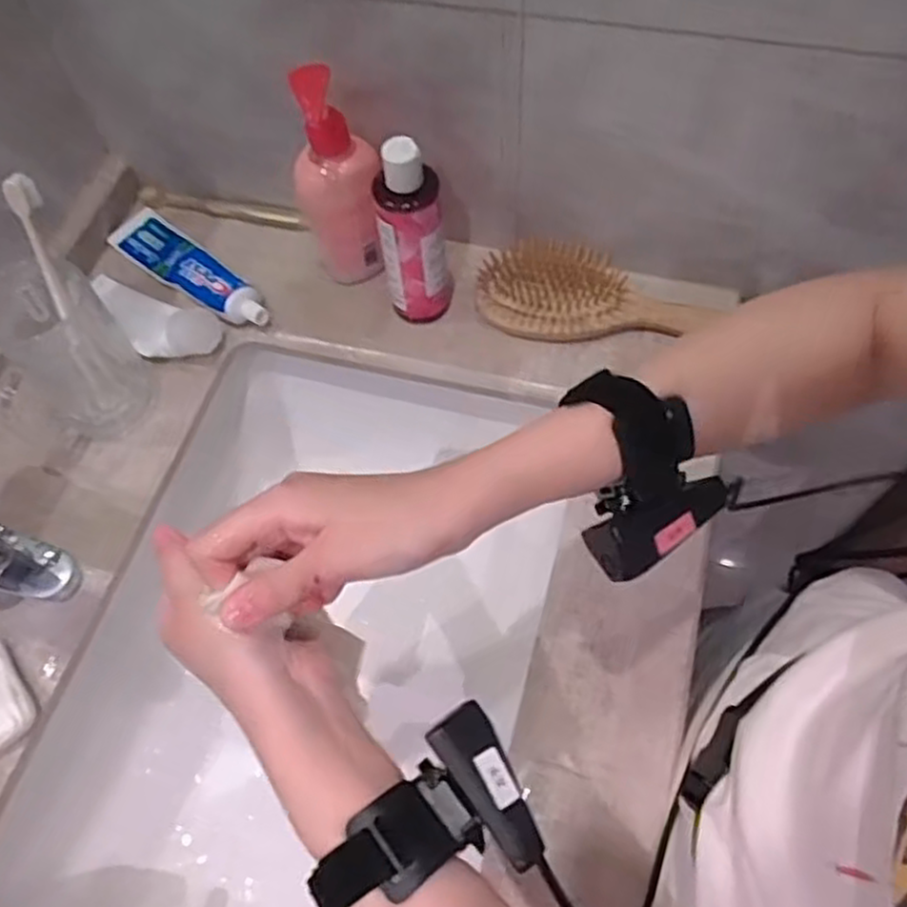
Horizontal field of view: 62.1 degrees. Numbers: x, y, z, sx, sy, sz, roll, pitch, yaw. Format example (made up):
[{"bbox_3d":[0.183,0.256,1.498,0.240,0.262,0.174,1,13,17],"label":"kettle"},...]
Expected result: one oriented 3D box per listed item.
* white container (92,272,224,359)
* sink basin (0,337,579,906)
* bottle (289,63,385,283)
[{"bbox_3d":[-0.270,-0.121,0.656,0.148,0.026,0.056,27,64,17],"label":"white container"},{"bbox_3d":[-0.121,0.185,0.598,0.328,0.177,0.516,13,61,10],"label":"sink basin"},{"bbox_3d":[-0.092,-0.215,0.606,0.067,0.185,0.053,-13,60,-5],"label":"bottle"}]

